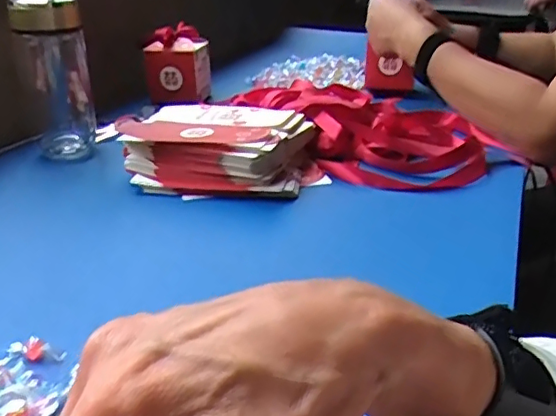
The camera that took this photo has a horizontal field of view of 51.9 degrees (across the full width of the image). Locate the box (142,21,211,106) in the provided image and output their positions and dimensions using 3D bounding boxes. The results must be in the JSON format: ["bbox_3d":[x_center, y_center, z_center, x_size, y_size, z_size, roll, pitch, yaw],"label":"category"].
[{"bbox_3d":[-0.163,-0.234,0.931,0.096,0.108,0.069,0,25,3],"label":"box"}]

